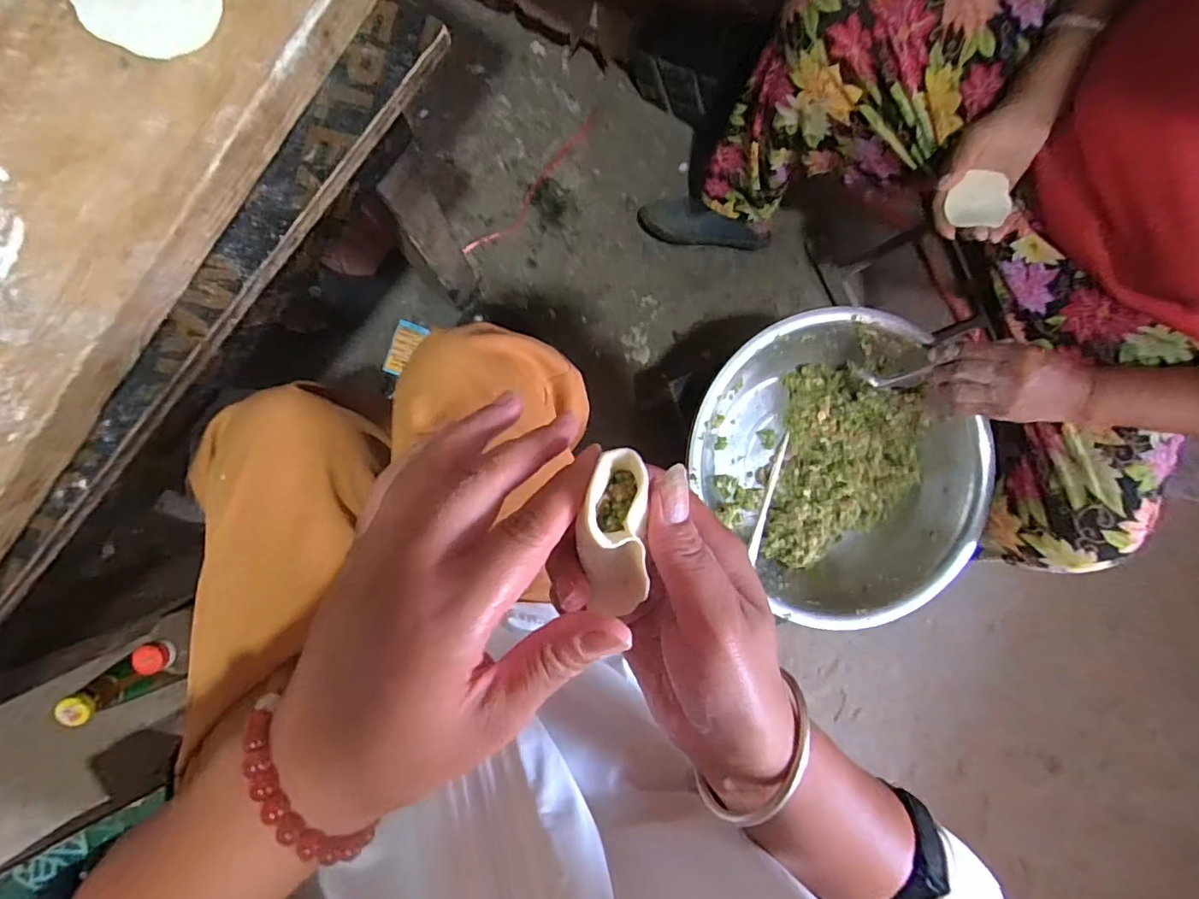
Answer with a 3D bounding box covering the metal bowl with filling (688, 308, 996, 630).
[{"bbox_3d":[0.263,0.018,0.625,0.312,0.107,0.333,-32,93,-3],"label":"metal bowl with filling"}]

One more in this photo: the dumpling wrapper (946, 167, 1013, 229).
[{"bbox_3d":[0.387,-0.247,0.542,0.053,0.015,0.047,6,95,7],"label":"dumpling wrapper"}]

